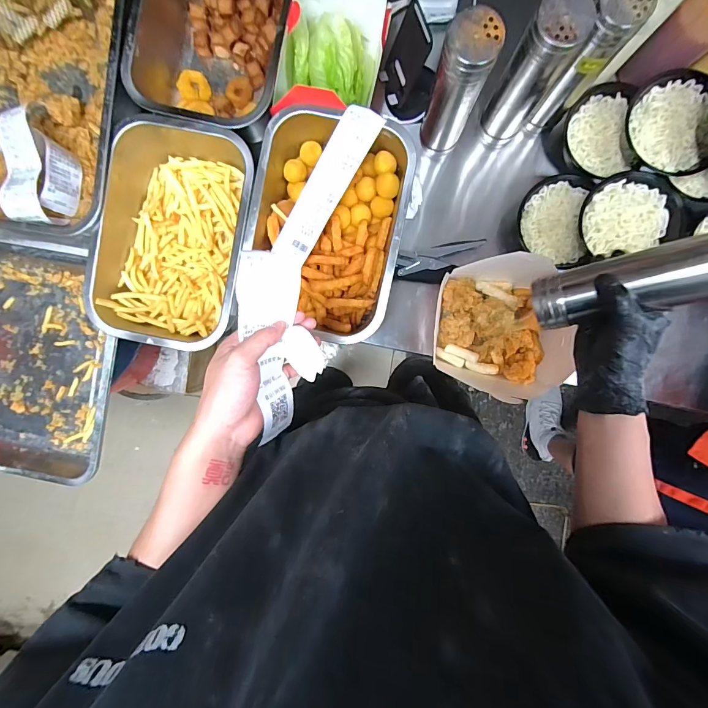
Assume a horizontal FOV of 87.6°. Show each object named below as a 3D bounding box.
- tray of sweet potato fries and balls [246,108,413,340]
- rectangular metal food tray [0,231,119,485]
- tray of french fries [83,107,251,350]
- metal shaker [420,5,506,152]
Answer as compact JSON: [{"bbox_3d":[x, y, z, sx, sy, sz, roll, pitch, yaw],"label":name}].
[{"bbox_3d":[-0.039,-0.181,0.547,0.209,0.077,0.302,12,93,0],"label":"tray of sweet potato fries and balls"},{"bbox_3d":[-0.697,-0.013,0.664,0.566,0.064,0.409,10,93,1],"label":"rectangular metal food tray"},{"bbox_3d":[-0.259,-0.172,0.564,0.211,0.100,0.315,14,93,0],"label":"tray of french fries"},{"bbox_3d":[0.136,-0.348,0.492,0.068,0.192,0.054,12,93,0],"label":"metal shaker"}]

